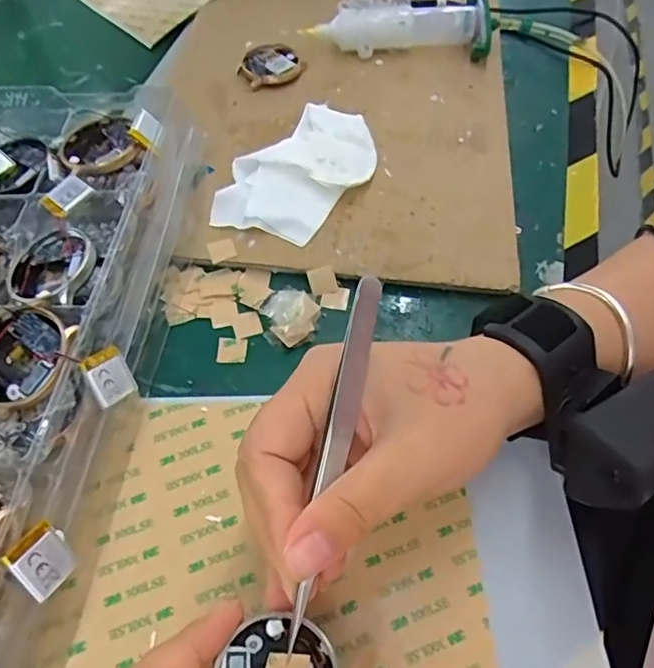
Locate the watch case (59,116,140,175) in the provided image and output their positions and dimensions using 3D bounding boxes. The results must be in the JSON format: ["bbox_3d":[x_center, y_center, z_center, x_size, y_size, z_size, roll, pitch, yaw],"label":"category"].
[{"bbox_3d":[-0.126,-0.104,0.312,0.041,0.014,0.039,-16,58,-10],"label":"watch case"}]

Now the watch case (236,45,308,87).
[{"bbox_3d":[-0.044,-0.202,0.425,0.045,0.006,0.048,-39,66,-22],"label":"watch case"}]

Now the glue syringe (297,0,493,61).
[{"bbox_3d":[0.056,-0.238,0.435,0.134,0.031,0.040,2,58,0],"label":"glue syringe"}]

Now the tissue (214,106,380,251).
[{"bbox_3d":[-0.015,-0.104,0.359,0.072,0.015,0.121,35,64,19],"label":"tissue"}]

